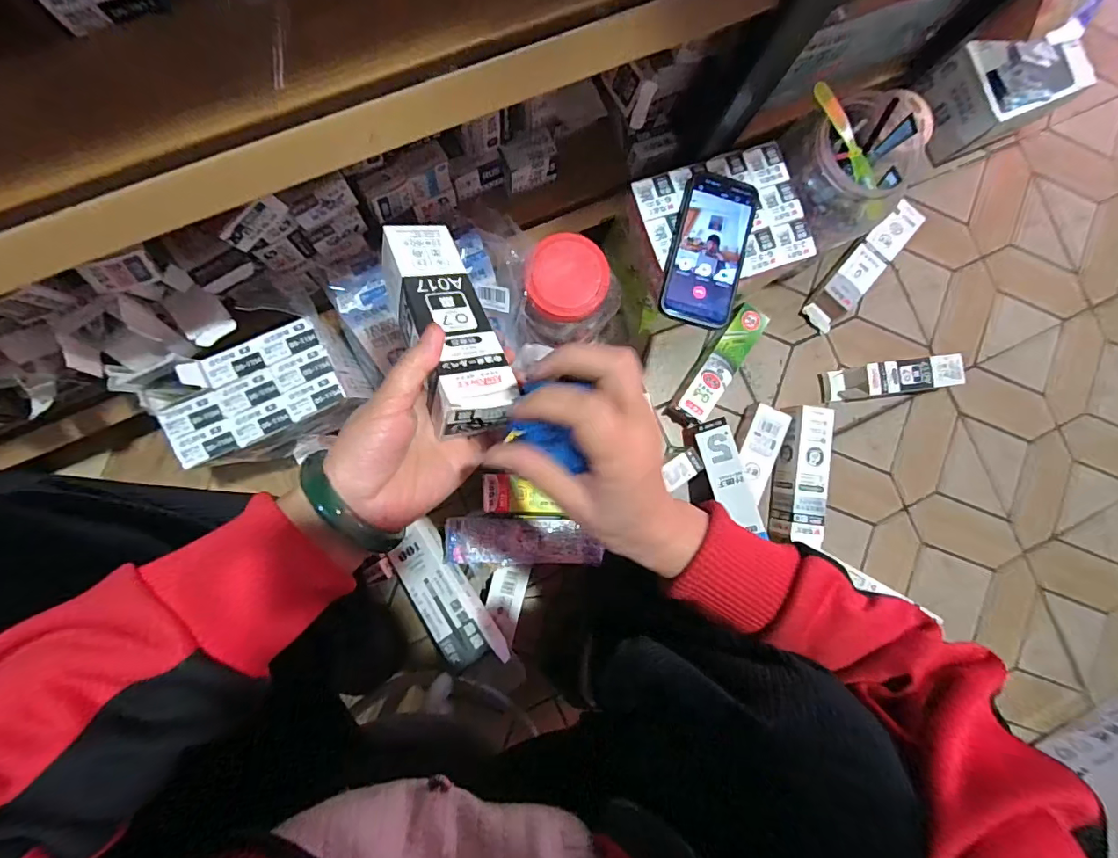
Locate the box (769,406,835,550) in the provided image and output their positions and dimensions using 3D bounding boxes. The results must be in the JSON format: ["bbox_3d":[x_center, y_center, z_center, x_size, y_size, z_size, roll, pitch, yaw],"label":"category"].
[{"bbox_3d":[0.344,0.059,0.696,0.060,0.057,0.180,8,86,-6],"label":"box"}]

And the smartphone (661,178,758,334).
[{"bbox_3d":[0.162,-0.193,0.531,0.079,0.013,0.163,14,86,-5],"label":"smartphone"}]

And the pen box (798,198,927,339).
[{"bbox_3d":[0.455,-0.247,0.733,0.061,0.038,0.225,42,84,-3],"label":"pen box"}]

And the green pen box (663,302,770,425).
[{"bbox_3d":[0.225,-0.089,0.694,0.048,0.046,0.181,34,84,-3],"label":"green pen box"}]

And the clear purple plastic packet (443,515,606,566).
[{"bbox_3d":[-0.043,0.140,0.607,0.191,0.021,0.056,2,87,-6],"label":"clear purple plastic packet"}]

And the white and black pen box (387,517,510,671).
[{"bbox_3d":[-0.142,0.212,0.611,0.068,0.031,0.191,-35,79,-7],"label":"white and black pen box"}]

